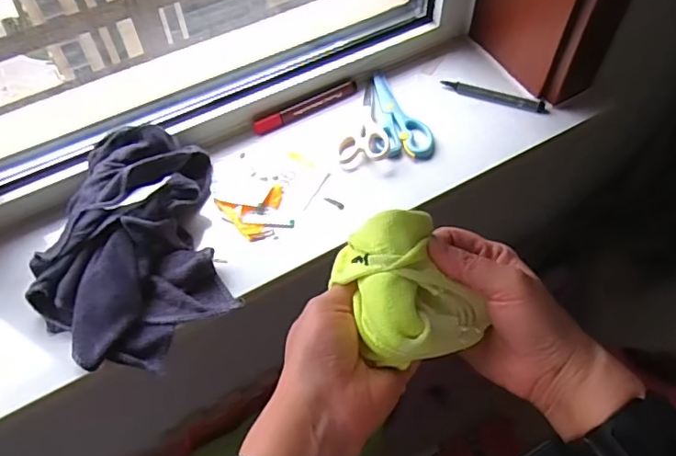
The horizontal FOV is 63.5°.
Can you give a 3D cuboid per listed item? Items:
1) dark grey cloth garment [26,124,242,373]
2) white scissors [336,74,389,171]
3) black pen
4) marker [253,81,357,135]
[{"bbox_3d":[-0.188,0.012,0.489,0.158,0.065,0.204,-16,56,-8],"label":"dark grey cloth garment"},{"bbox_3d":[0.022,-0.117,0.592,0.052,0.014,0.124,-6,56,-2],"label":"white scissors"},{"bbox_3d":[0.174,-0.148,0.611,0.116,0.013,0.016,16,58,13],"label":"black pen"},{"bbox_3d":[-0.035,-0.134,0.605,0.125,0.009,0.018,-26,58,-15],"label":"marker"}]

